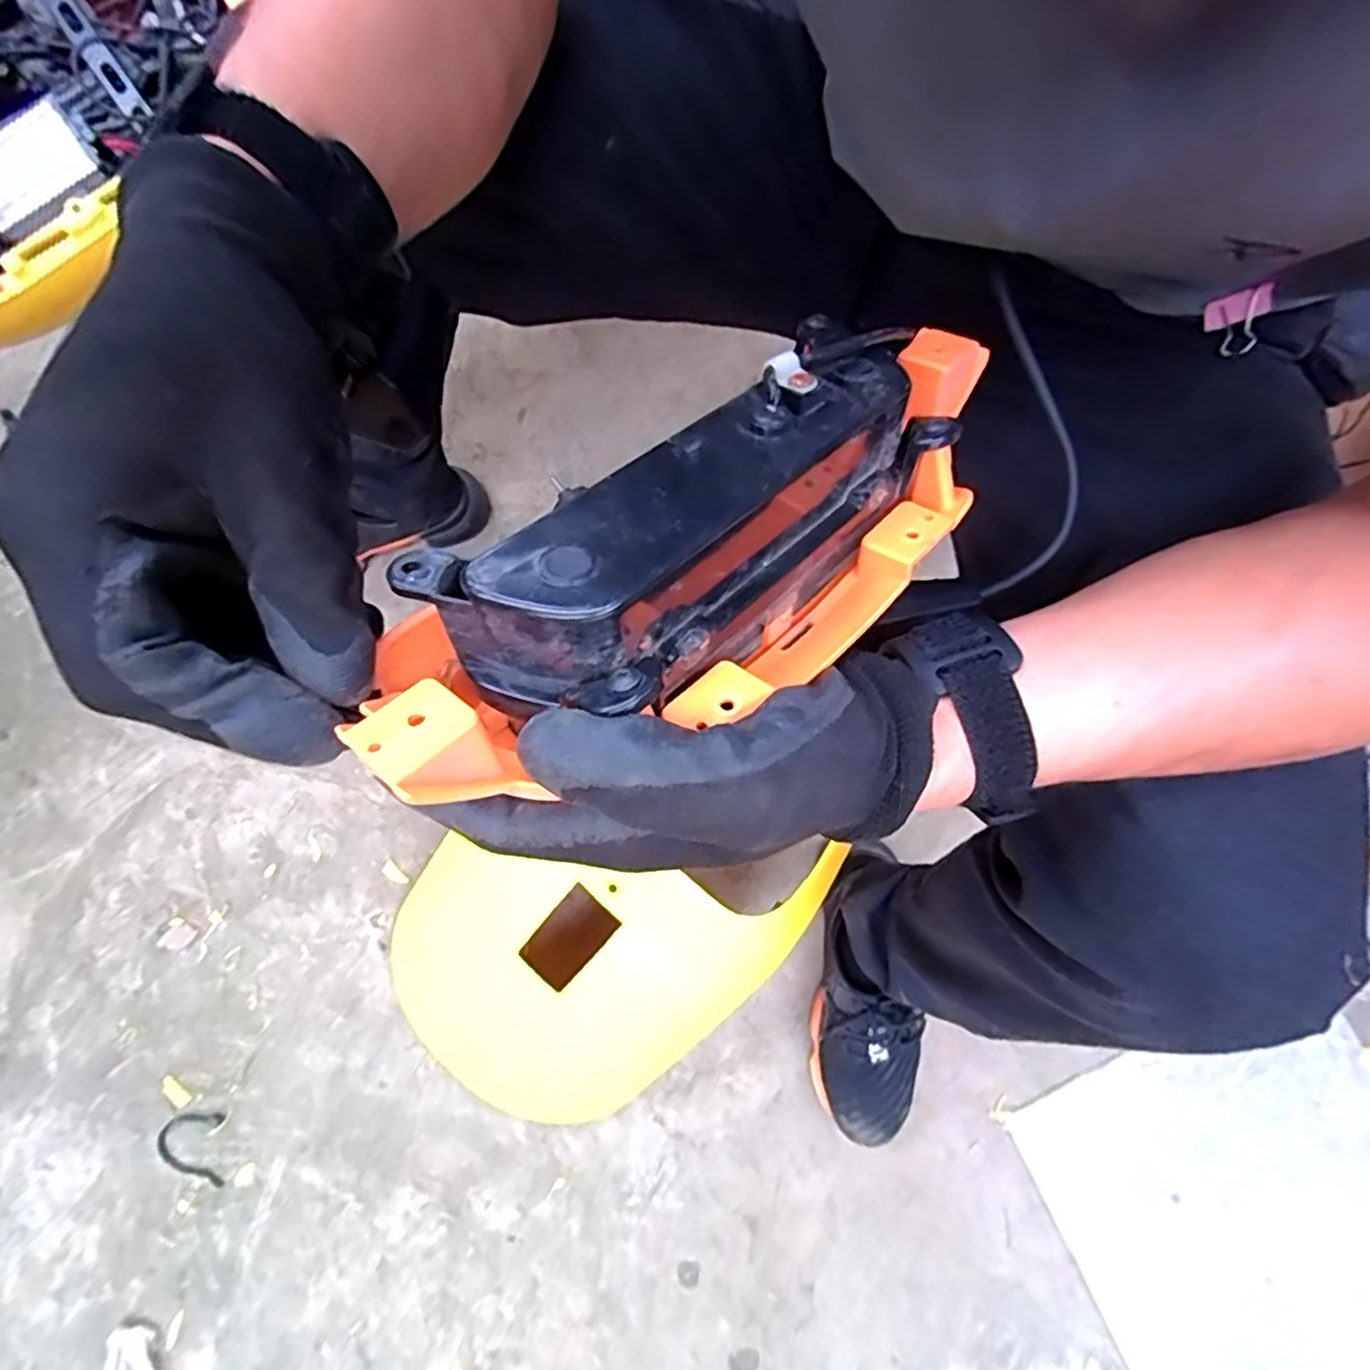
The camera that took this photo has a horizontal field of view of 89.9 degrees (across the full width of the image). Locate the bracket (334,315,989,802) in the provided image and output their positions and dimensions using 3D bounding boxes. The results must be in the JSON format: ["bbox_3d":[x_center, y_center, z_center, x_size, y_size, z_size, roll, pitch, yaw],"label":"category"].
[{"bbox_3d":[0.016,-0.048,0.226,0.254,0.059,0.097,-34,82,-25],"label":"bracket"}]

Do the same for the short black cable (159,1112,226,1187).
[{"bbox_3d":[-0.470,0.443,0.653,0.057,0.004,0.067,-5,80,-2],"label":"short black cable"}]

